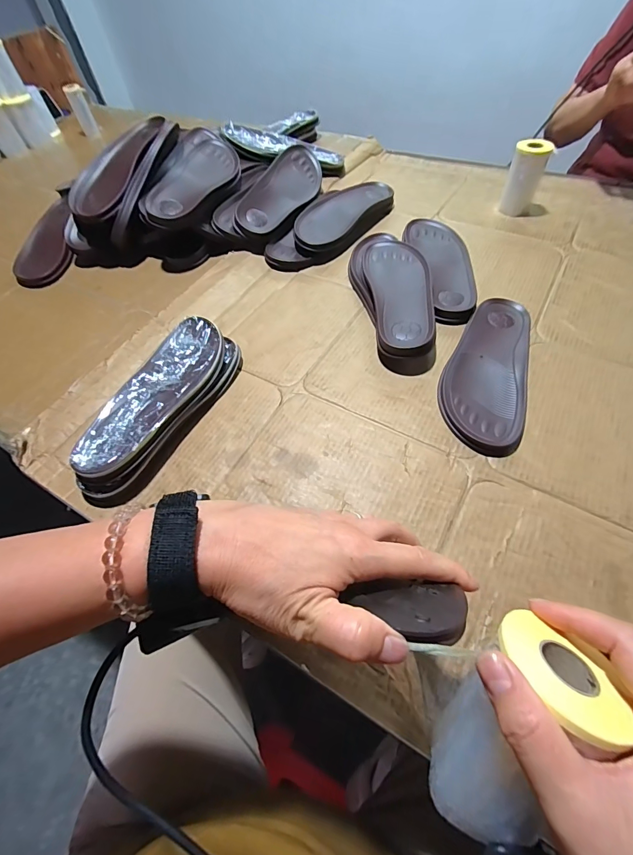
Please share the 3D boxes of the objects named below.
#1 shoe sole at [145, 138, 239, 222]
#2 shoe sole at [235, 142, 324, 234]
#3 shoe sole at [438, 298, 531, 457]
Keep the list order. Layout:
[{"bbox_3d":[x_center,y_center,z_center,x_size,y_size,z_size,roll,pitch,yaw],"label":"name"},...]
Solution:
[{"bbox_3d":[-0.208,-0.420,0.634,0.101,0.025,0.243,20,62,-2],"label":"shoe sole"},{"bbox_3d":[-0.057,-0.431,0.671,0.092,0.018,0.235,37,65,-20],"label":"shoe sole"},{"bbox_3d":[0.217,-0.075,0.468,0.096,0.026,0.238,16,58,14],"label":"shoe sole"}]

